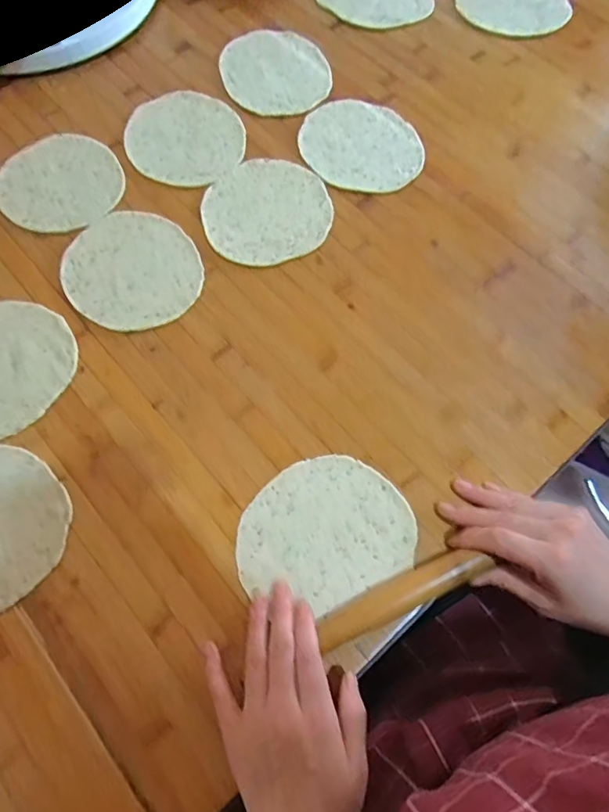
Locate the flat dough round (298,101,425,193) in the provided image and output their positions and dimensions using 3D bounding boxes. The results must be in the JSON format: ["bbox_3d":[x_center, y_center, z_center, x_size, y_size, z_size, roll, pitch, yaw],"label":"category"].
[{"bbox_3d":[0.062,-0.286,0.561,0.120,0.004,0.135,-33,72,-13],"label":"flat dough round"}]

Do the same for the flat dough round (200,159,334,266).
[{"bbox_3d":[-0.039,-0.201,0.523,0.128,0.004,0.126,0,68,-1],"label":"flat dough round"}]

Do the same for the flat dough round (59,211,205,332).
[{"bbox_3d":[-0.167,-0.133,0.495,0.122,0.004,0.135,-31,72,-12],"label":"flat dough round"}]

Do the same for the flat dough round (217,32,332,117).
[{"bbox_3d":[-0.033,-0.393,0.600,0.123,0.004,0.134,0,68,-1],"label":"flat dough round"}]

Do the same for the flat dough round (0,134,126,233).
[{"bbox_3d":[-0.256,-0.234,0.534,0.124,0.006,0.124,0,68,-1],"label":"flat dough round"}]

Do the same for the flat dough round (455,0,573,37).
[{"bbox_3d":[0.268,-0.514,0.652,0.135,0.007,0.110,31,76,13],"label":"flat dough round"}]

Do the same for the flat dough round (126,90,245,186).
[{"bbox_3d":[-0.128,-0.291,0.556,0.121,0.005,0.131,0,68,-1],"label":"flat dough round"}]

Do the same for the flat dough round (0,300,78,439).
[{"bbox_3d":[-0.274,-0.036,0.458,0.122,0.004,0.130,0,68,-1],"label":"flat dough round"}]

